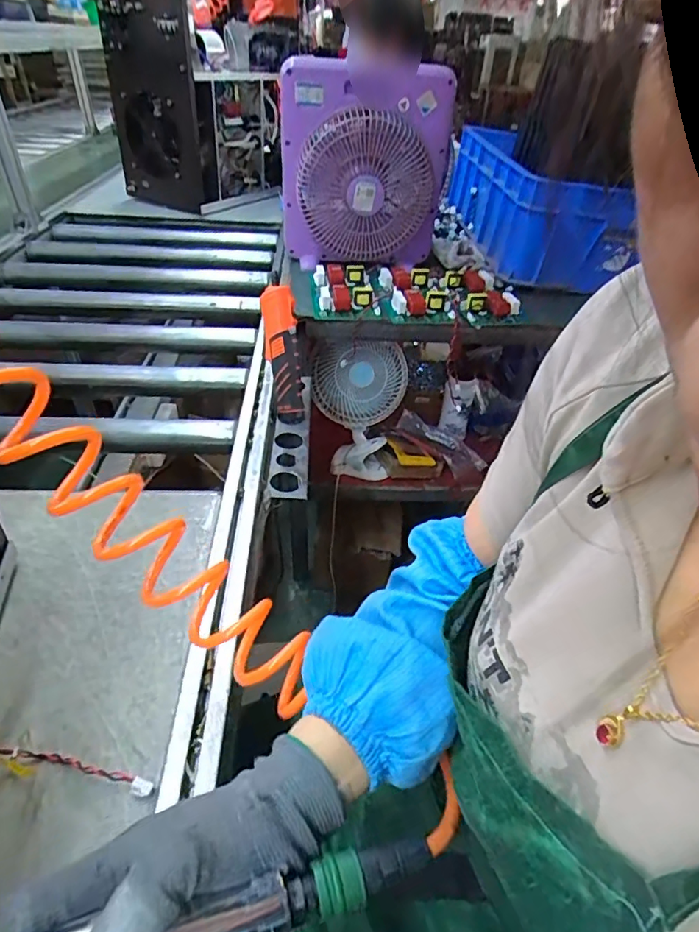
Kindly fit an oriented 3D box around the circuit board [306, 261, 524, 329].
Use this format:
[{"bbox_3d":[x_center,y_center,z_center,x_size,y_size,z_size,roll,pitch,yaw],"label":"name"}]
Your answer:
[{"bbox_3d":[0.121,-0.338,1.009,0.384,0.036,0.220,0,40,-6],"label":"circuit board"}]

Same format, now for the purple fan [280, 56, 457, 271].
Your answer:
[{"bbox_3d":[0.034,-0.573,1.009,0.321,0.345,0.089,-3,26,-5],"label":"purple fan"}]

